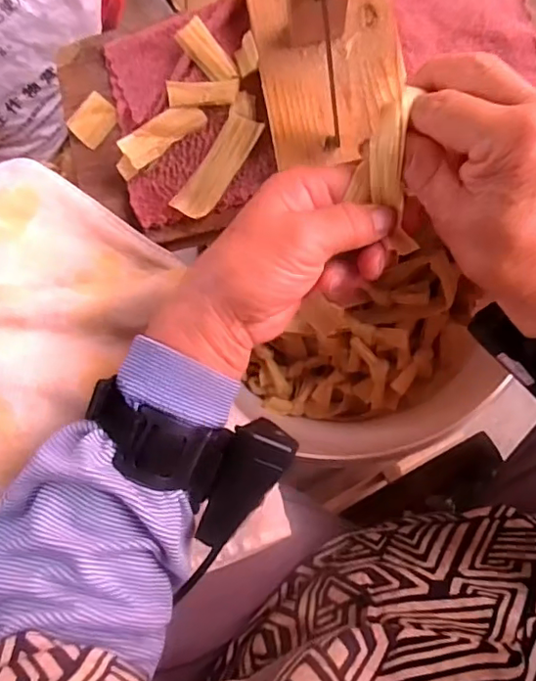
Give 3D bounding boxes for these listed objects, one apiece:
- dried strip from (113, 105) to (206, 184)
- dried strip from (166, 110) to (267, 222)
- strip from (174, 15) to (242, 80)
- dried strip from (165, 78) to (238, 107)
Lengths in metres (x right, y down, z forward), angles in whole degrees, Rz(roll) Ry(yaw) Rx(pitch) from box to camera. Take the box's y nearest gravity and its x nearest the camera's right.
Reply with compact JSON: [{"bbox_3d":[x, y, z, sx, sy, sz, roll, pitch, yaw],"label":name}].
[{"bbox_3d":[-0.075,-0.138,0.385,0.068,0.016,0.022,-36,86,4],"label":"dried strip"},{"bbox_3d":[-0.034,-0.116,0.380,0.025,0.005,0.075,33,92,6],"label":"dried strip"},{"bbox_3d":[-0.041,-0.193,0.382,0.019,0.006,0.047,-39,85,3],"label":"strip"},{"bbox_3d":[-0.044,-0.167,0.383,0.047,0.006,0.018,0,89,6],"label":"dried strip"}]

